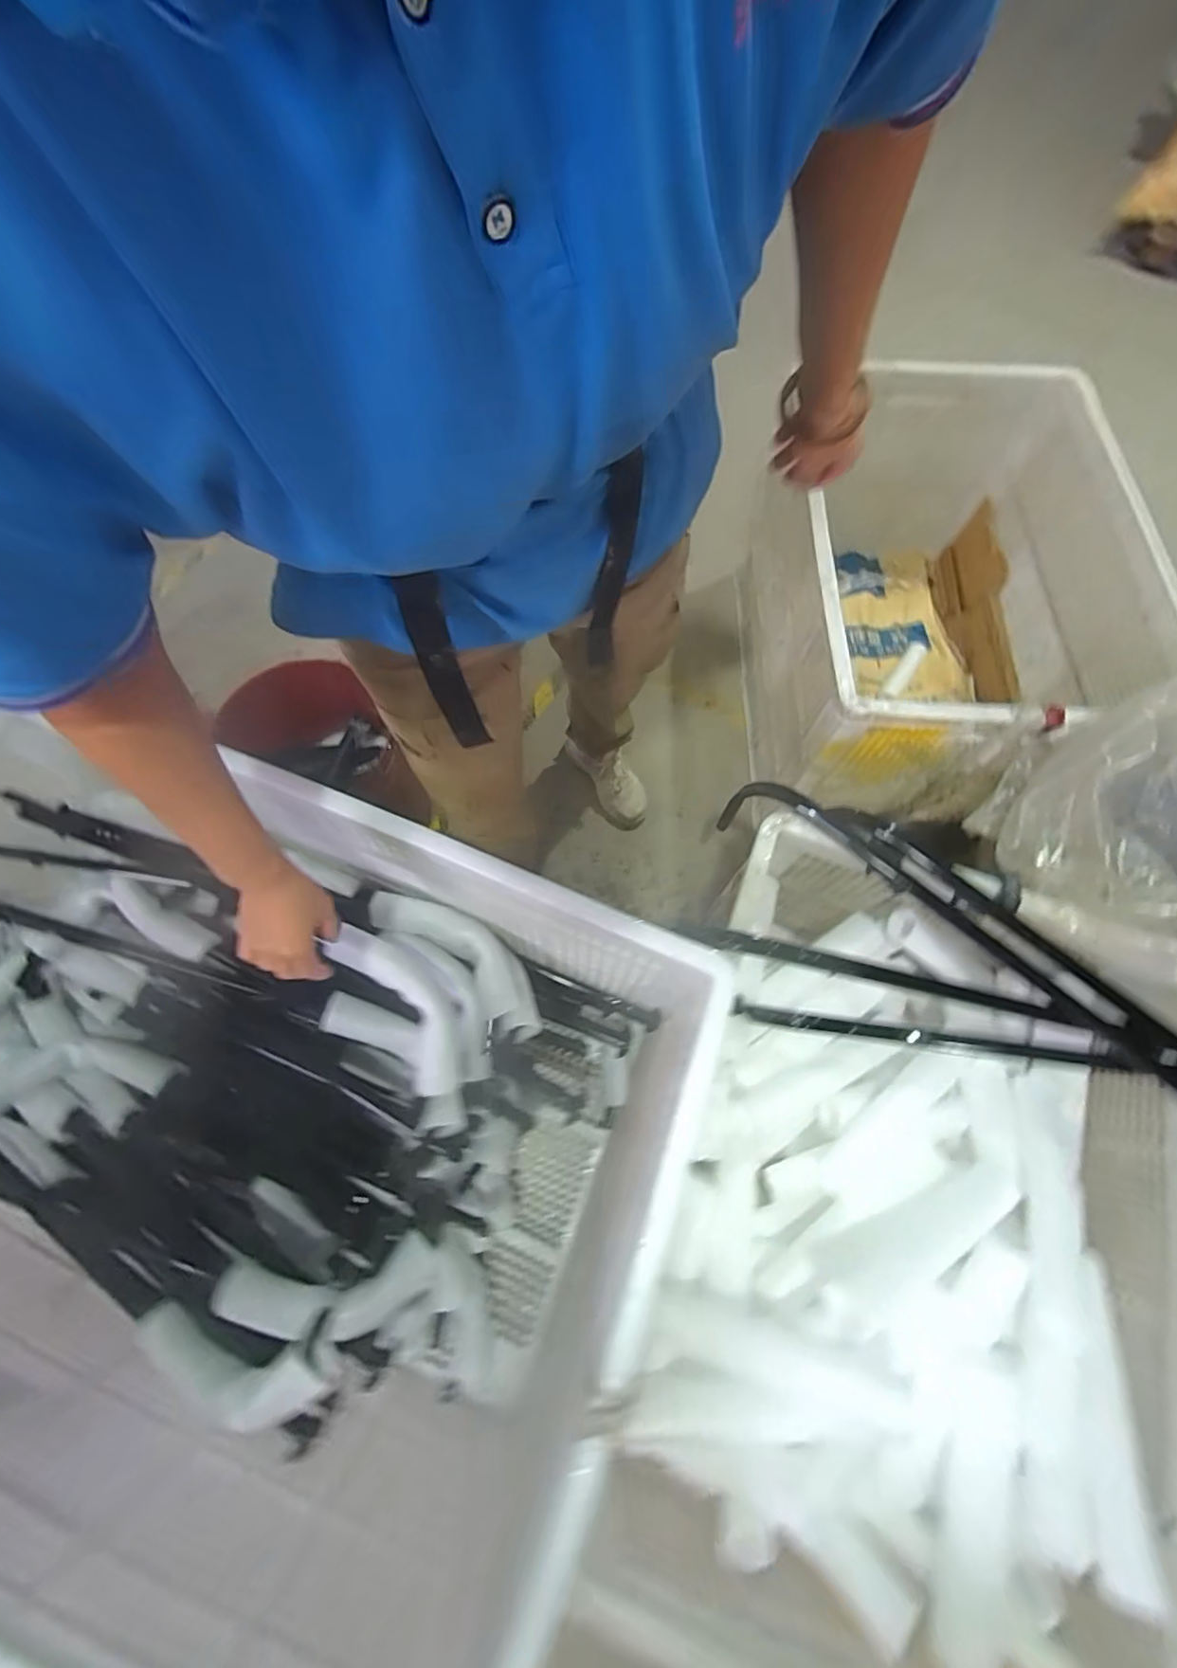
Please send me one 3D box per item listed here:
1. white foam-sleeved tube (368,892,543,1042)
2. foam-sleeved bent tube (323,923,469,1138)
[{"bbox_3d":[-0.175,0.173,0.839,0.296,0.061,0.093,41,72,-5],"label":"white foam-sleeved tube"},{"bbox_3d":[-0.229,0.246,0.764,0.101,0.055,0.295,-26,90,-11],"label":"foam-sleeved bent tube"}]

